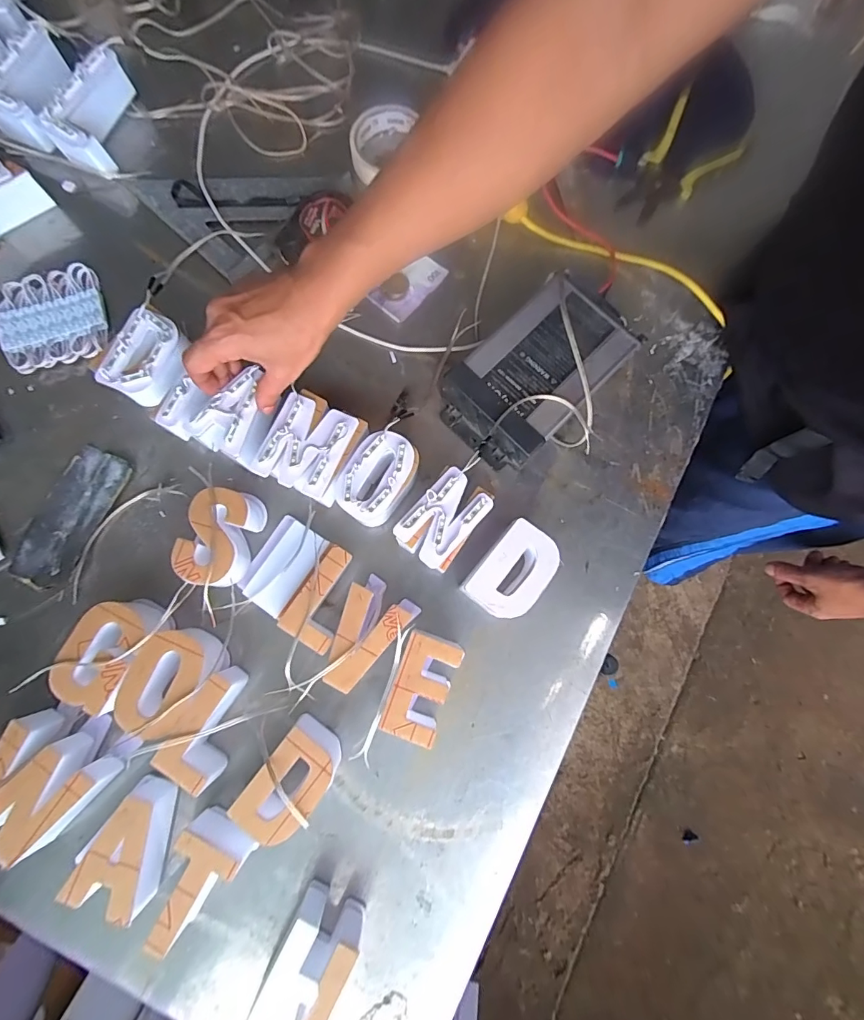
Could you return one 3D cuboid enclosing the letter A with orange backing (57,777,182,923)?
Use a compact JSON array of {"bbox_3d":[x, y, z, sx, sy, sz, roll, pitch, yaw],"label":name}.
[{"bbox_3d":[-0.252,0.266,0.375,0.066,0.053,0.089,9,79,1],"label":"letter A with orange backing"}]

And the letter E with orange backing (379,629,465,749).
[{"bbox_3d":[-0.007,0.149,0.407,0.051,0.056,0.085,18,79,2],"label":"letter E with orange backing"}]

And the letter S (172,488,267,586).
[{"bbox_3d":[-0.190,0.023,0.425,0.049,0.046,0.087,16,79,2],"label":"letter S"}]

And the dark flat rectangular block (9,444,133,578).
[{"bbox_3d":[-0.342,0.005,0.445,0.060,0.006,0.131,27,80,4],"label":"dark flat rectangular block"}]

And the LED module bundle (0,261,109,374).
[{"bbox_3d":[-0.384,-0.194,0.479,0.100,0.019,0.101,-17,80,-4],"label":"LED module bundle"}]

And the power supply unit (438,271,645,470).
[{"bbox_3d":[0.104,-0.136,0.463,0.186,0.053,0.112,-44,83,-9],"label":"power supply unit"}]

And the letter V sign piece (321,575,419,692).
[{"bbox_3d":[-0.063,0.104,0.415,0.056,0.049,0.090,43,81,7],"label":"letter V sign piece"}]

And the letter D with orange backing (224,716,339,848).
[{"bbox_3d":[-0.115,0.222,0.390,0.055,0.050,0.079,35,80,5],"label":"letter D with orange backing"}]

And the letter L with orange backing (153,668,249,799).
[{"bbox_3d":[-0.182,0.181,0.396,0.048,0.051,0.084,32,80,5],"label":"letter L with orange backing"}]

